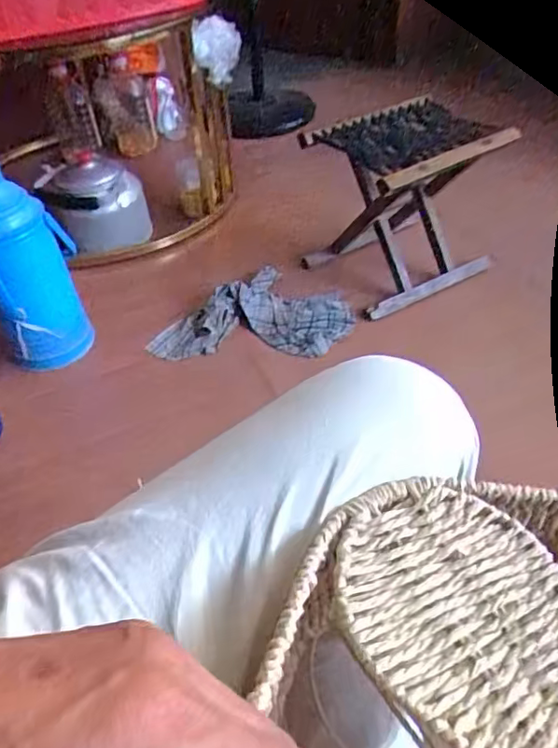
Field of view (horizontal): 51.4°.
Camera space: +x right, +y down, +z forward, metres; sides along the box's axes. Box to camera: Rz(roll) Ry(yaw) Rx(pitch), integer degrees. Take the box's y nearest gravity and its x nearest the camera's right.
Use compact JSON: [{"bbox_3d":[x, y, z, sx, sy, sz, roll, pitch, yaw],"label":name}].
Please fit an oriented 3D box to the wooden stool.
[{"bbox_3d":[0.234,-0.358,1.190,0.303,0.280,0.297,-21,47,-16],"label":"wooden stool"}]

